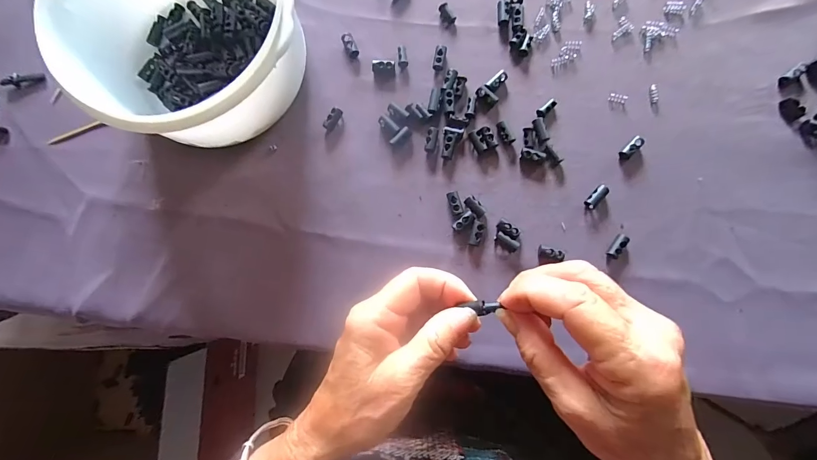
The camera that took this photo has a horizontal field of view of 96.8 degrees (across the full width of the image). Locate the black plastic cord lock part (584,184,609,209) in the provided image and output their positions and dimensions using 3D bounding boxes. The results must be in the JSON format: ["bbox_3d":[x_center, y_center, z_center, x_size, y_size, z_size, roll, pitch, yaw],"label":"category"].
[{"bbox_3d":[0.143,-0.025,0.274,0.009,0.006,0.019,41,101,5],"label":"black plastic cord lock part"}]

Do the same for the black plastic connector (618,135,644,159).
[{"bbox_3d":[0.170,-0.063,0.277,0.020,0.008,0.009,-40,85,-1],"label":"black plastic connector"}]

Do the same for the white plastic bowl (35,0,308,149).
[{"bbox_3d":[-0.151,-0.142,0.262,0.158,0.075,0.146,0,86,2],"label":"white plastic bowl"}]

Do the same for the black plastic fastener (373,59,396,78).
[{"bbox_3d":[-0.020,-0.131,0.292,0.018,0.008,0.011,7,86,3],"label":"black plastic fastener"}]

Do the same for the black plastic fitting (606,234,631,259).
[{"bbox_3d":[0.156,0.013,0.269,0.009,0.009,0.020,39,88,5],"label":"black plastic fitting"}]

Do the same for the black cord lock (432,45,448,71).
[{"bbox_3d":[0.025,-0.138,0.291,0.009,0.007,0.019,15,98,3],"label":"black cord lock"}]

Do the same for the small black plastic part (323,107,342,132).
[{"bbox_3d":[-0.061,-0.089,0.291,0.008,0.008,0.018,35,88,4],"label":"small black plastic part"}]

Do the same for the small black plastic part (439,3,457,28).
[{"bbox_3d":[0.031,-0.176,0.296,0.012,0.005,0.017,-25,85,0],"label":"small black plastic part"}]

